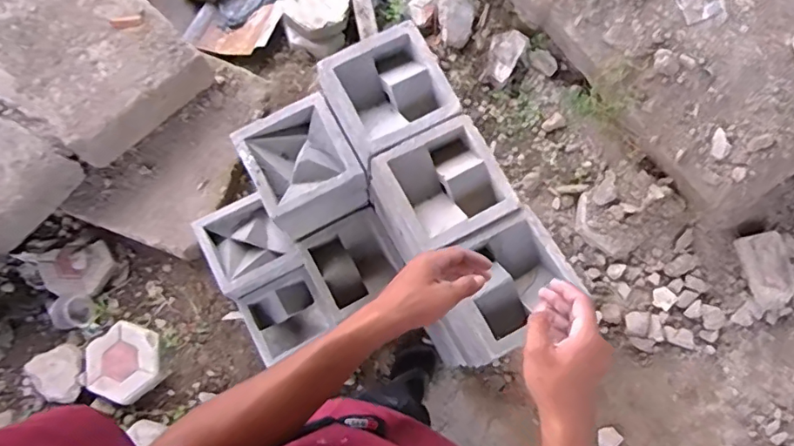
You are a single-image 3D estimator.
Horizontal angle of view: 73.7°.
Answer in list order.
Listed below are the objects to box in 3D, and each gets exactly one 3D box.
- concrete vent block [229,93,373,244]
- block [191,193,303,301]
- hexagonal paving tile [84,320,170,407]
[{"bbox_3d":[-0.203,-0.109,1.135,0.209,0.192,0.209,-28,76,-7],"label":"concrete vent block"},{"bbox_3d":[-0.387,0.059,1.362,0.210,0.105,0.210,-30,76,-8],"label":"block"},{"bbox_3d":[-0.761,0.388,1.477,0.219,0.049,0.206,24,76,7],"label":"hexagonal paving tile"}]

